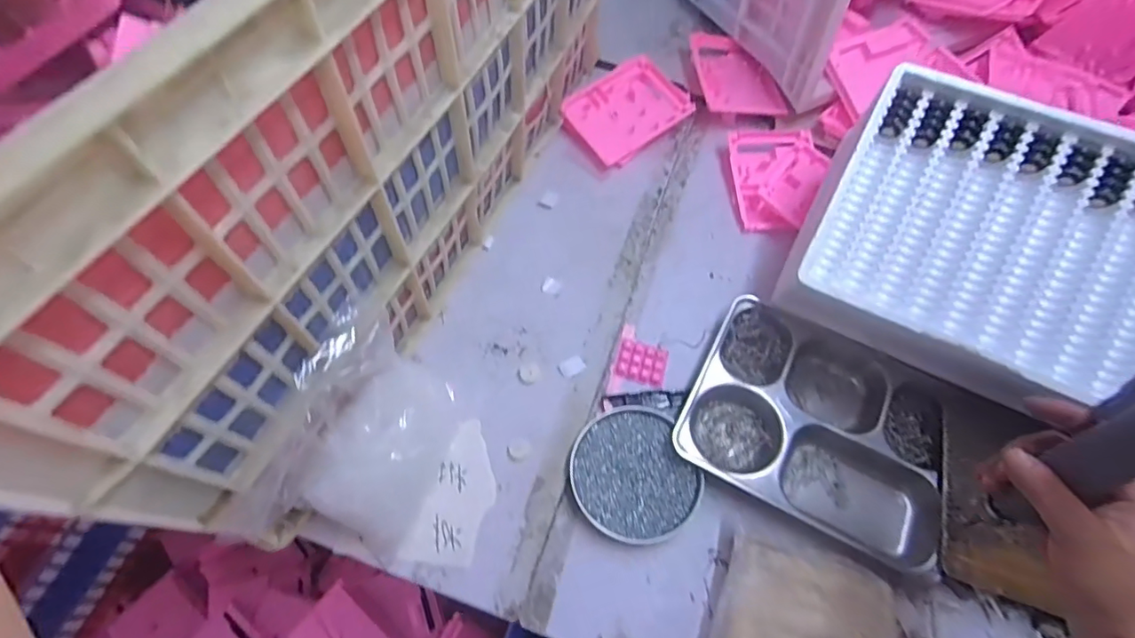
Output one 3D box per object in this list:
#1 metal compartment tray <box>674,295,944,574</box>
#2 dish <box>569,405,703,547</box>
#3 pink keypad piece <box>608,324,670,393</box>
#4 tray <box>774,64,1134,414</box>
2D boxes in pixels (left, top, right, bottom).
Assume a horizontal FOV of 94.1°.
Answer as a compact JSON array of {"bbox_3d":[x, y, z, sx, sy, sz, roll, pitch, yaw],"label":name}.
[{"bbox_3d":[0.275,0.115,0.587,0.271,0.037,0.224,25,64,10],"label":"metal compartment tray"},{"bbox_3d":[0.068,0.163,0.560,0.124,0.015,0.138,-20,66,-13],"label":"dish"},{"bbox_3d":[0.087,0.052,0.627,0.062,0.007,0.087,15,63,5],"label":"pink keypad piece"},{"bbox_3d":[0.445,-0.073,0.545,0.364,0.118,0.280,28,93,13],"label":"tray"}]

